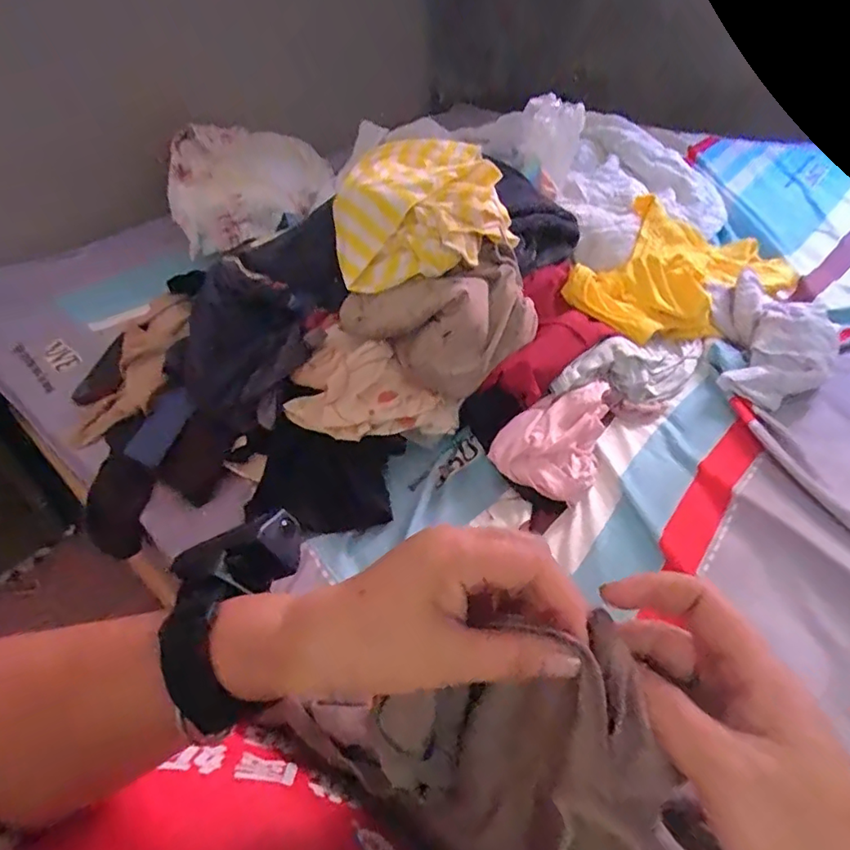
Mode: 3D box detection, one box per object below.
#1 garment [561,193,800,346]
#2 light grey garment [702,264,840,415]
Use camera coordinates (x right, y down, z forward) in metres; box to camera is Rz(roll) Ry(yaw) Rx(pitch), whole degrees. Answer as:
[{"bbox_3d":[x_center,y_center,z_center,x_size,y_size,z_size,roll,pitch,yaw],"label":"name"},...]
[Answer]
[{"bbox_3d":[0.342,-0.195,0.711,0.221,0.084,0.350,21,48,27],"label":"garment"},{"bbox_3d":[0.399,-0.105,0.637,0.116,0.053,0.182,5,42,12],"label":"light grey garment"}]

